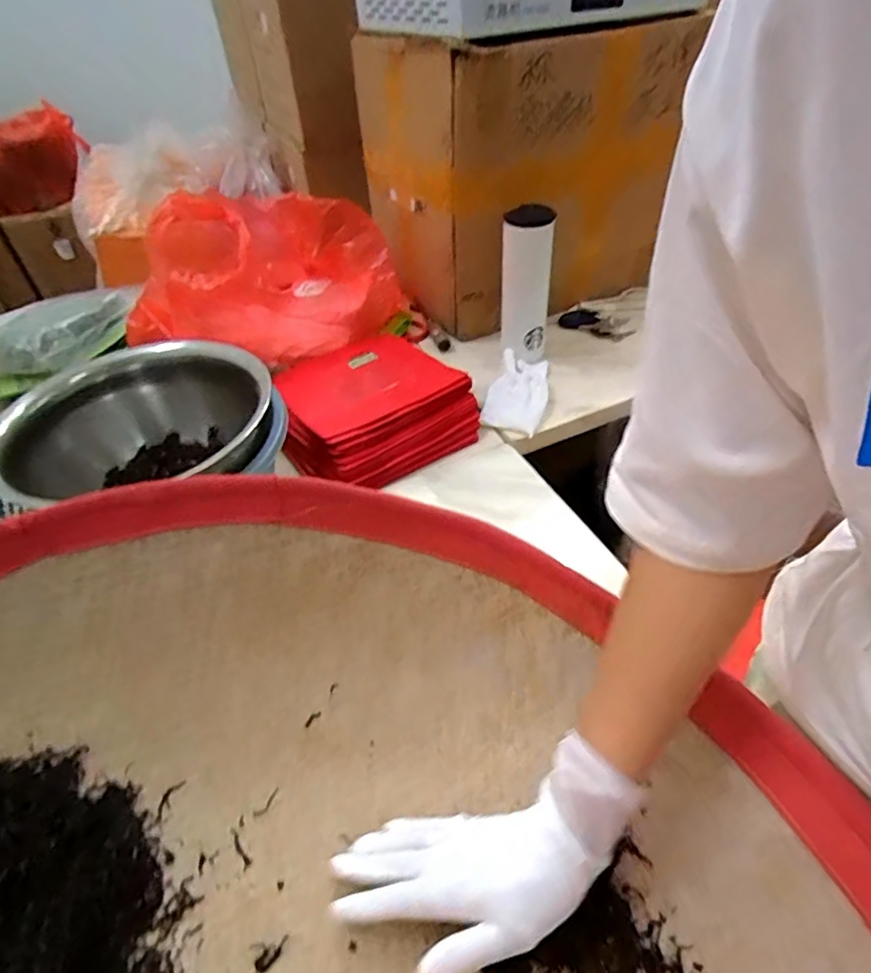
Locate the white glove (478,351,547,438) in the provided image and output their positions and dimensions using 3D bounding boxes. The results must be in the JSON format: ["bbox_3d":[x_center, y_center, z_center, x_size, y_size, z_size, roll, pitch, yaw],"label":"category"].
[{"bbox_3d":[0.120,-0.140,0.812,0.083,0.021,0.173,9,46,14],"label":"white glove"}]

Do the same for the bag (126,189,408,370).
[{"bbox_3d":[-0.262,-0.336,0.879,0.247,0.201,0.400,30,54,30],"label":"bag"}]

